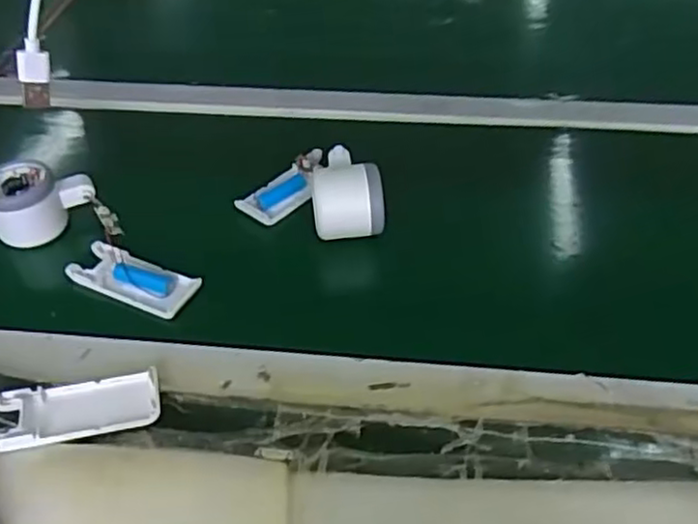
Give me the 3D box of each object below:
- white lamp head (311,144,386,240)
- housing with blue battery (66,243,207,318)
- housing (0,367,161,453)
[{"bbox_3d":[-0.003,-0.054,0.576,0.058,0.056,0.080,-7,44,-6],"label":"white lamp head"},{"bbox_3d":[-0.169,0.012,0.542,0.100,0.012,0.042,18,47,19],"label":"housing with blue battery"},{"bbox_3d":[-0.174,0.093,0.442,0.102,0.012,0.044,-9,44,-7],"label":"housing"}]

